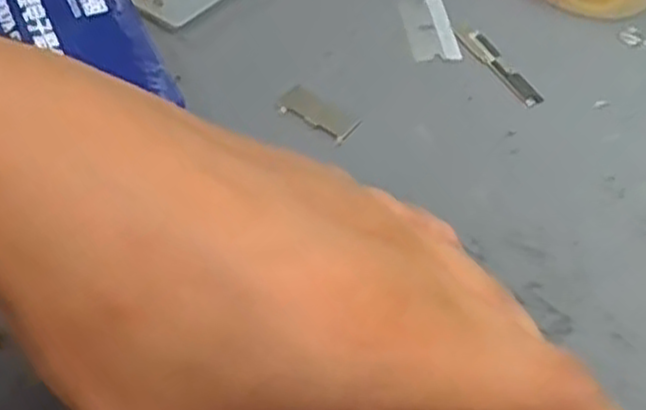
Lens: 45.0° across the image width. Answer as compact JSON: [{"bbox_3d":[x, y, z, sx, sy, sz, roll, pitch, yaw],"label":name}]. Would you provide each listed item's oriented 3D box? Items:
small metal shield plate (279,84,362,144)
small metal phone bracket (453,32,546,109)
[{"bbox_3d":[-0.002,-0.034,0.278,0.030,0.004,0.014,31,56,17],"label":"small metal shield plate"},{"bbox_3d":[0.069,-0.055,0.304,0.012,0.004,0.044,-22,58,-21],"label":"small metal phone bracket"}]

